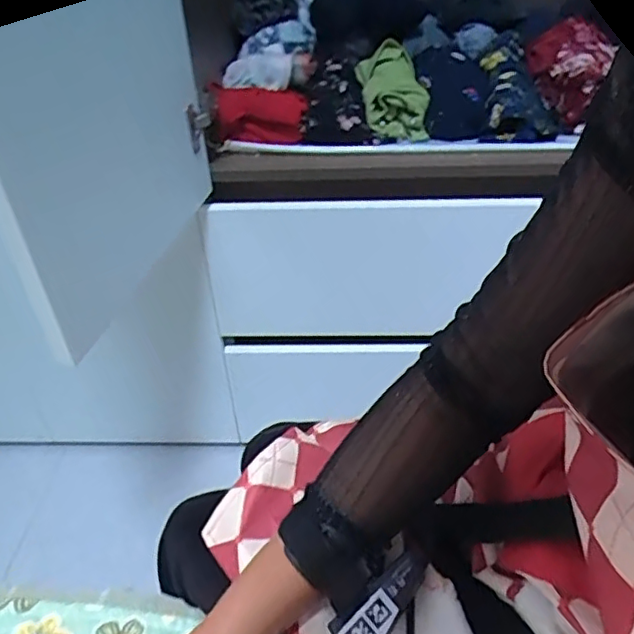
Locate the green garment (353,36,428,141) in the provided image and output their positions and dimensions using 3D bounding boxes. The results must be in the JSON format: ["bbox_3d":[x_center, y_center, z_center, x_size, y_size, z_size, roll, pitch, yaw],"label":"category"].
[{"bbox_3d":[0.113,-0.347,0.875,0.094,0.052,0.182,-4,54,-2],"label":"green garment"}]

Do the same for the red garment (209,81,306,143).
[{"bbox_3d":[-0.083,-0.293,0.837,0.133,0.061,0.084,-12,39,-13],"label":"red garment"}]

